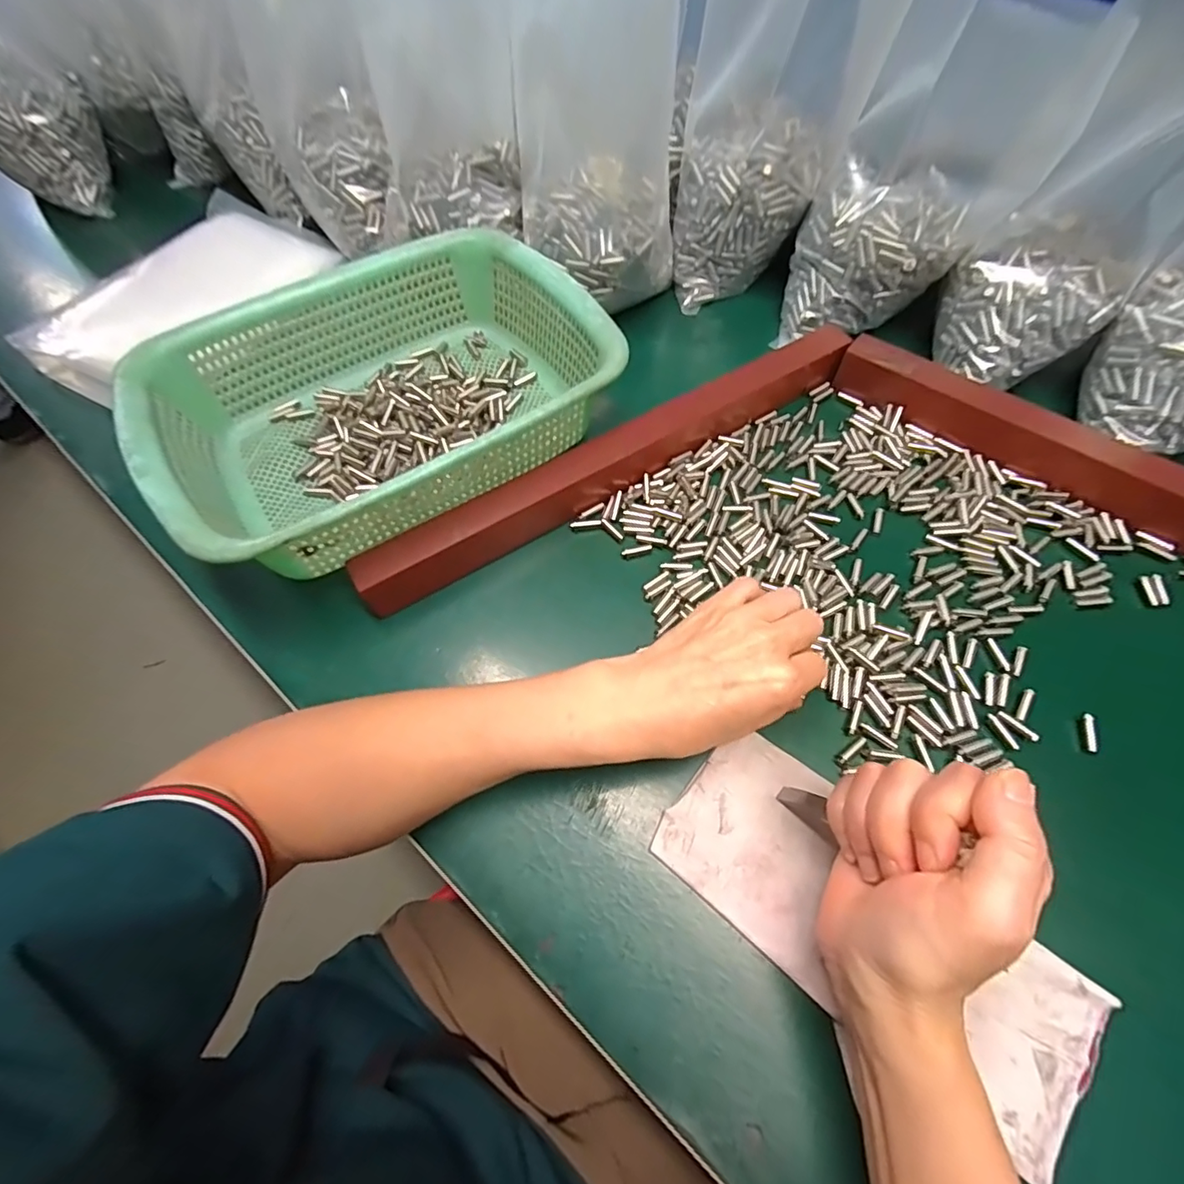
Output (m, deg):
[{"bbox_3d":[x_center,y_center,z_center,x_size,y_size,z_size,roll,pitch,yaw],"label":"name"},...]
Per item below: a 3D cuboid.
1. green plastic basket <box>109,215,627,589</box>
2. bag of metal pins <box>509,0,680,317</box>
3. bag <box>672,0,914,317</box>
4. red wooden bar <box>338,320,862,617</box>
[{"bbox_3d":[-0.143,-0.137,0.375,0.296,0.087,0.225,-39,68,-15],"label":"green plastic basket"},{"bbox_3d":[0.004,-0.326,0.394,0.123,0.190,0.094,-2,64,2],"label":"bag of metal pins"},{"bbox_3d":[0.136,-0.354,0.414,0.114,0.200,0.103,-9,64,-2],"label":"bag"},{"bbox_3d":[0.023,-0.094,0.368,0.384,0.039,0.029,-31,66,-12],"label":"red wooden bar"}]

